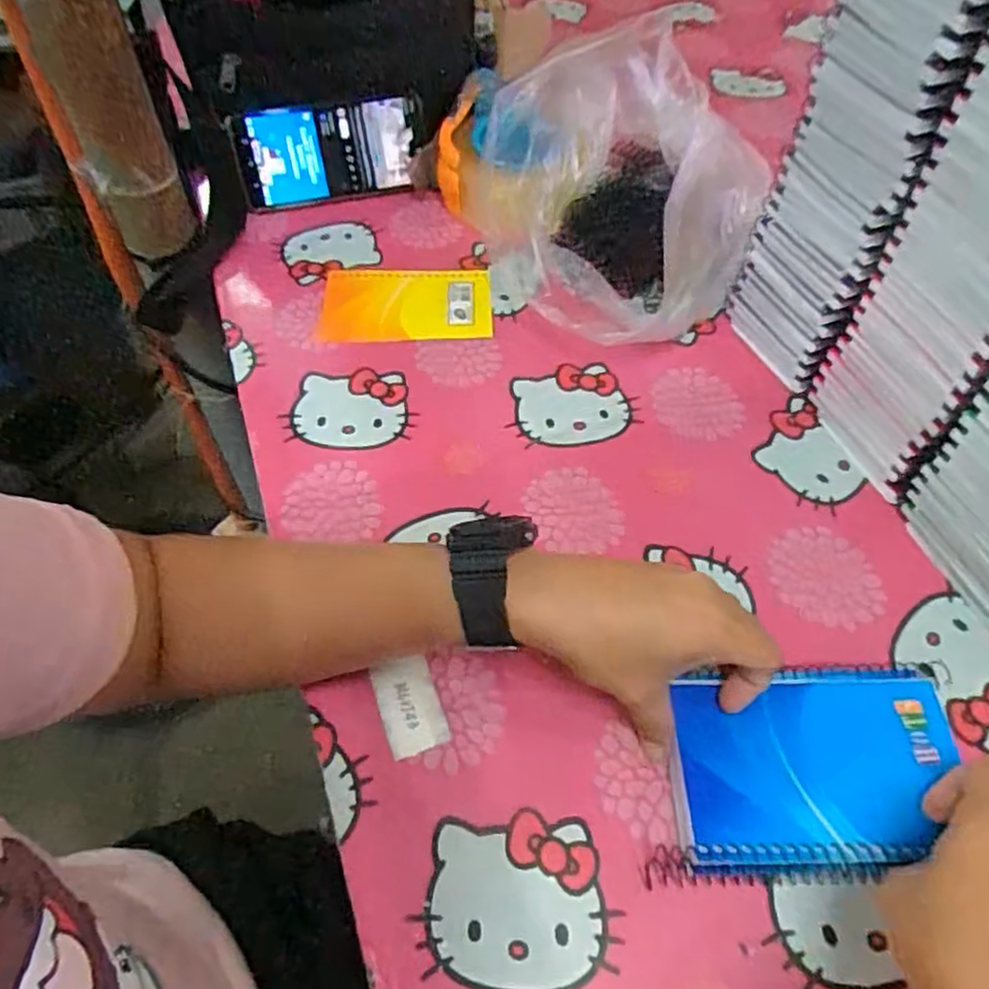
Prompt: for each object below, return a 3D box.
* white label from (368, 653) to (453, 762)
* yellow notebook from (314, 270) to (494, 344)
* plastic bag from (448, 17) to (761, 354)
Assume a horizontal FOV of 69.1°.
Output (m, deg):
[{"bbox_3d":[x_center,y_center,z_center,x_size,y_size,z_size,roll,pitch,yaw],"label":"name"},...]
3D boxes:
[{"bbox_3d":[-0.045,0.111,0.379,0.031,0.004,0.049,-18,57,-12],"label":"white label"},{"bbox_3d":[-0.069,-0.148,0.559,0.131,0.007,0.081,-3,55,-1],"label":"yellow notebook"},{"bbox_3d":[0.082,-0.245,0.563,0.234,0.098,0.302,-4,55,-3],"label":"plastic bag"}]

